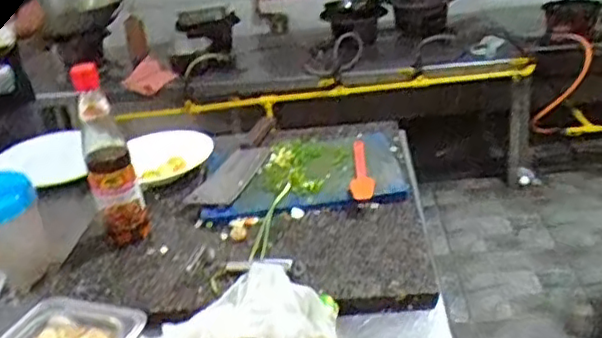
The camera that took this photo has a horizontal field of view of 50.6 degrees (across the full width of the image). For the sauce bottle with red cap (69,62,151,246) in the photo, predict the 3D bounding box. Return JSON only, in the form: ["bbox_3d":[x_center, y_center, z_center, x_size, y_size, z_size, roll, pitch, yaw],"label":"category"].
[{"bbox_3d":[-0.299,-0.020,0.989,0.071,0.276,0.069,-14,26,-18],"label":"sauce bottle with red cap"}]

